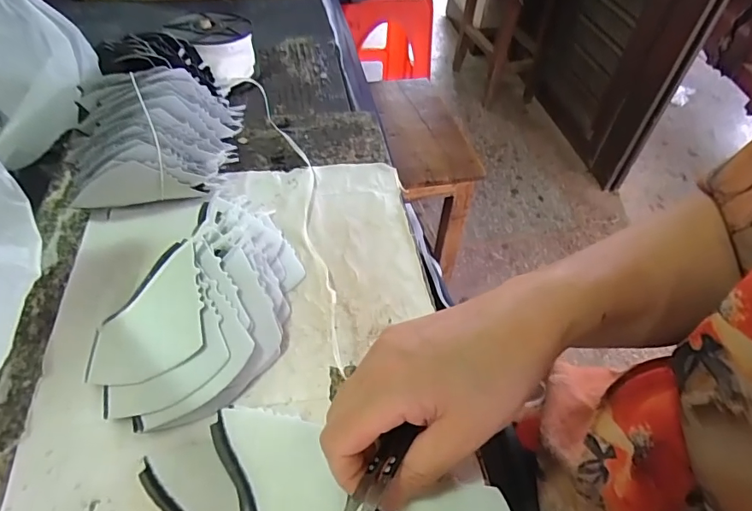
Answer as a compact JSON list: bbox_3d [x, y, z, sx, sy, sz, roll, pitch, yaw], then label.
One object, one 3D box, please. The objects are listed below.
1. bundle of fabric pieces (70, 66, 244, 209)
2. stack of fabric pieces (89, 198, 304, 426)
[{"bbox_3d":[-0.177,-0.093,0.395,0.122,0.081,0.109,-6,49,-10],"label":"bundle of fabric pieces"},{"bbox_3d":[-0.110,0.016,0.320,0.101,0.054,0.182,8,48,2],"label":"stack of fabric pieces"}]

